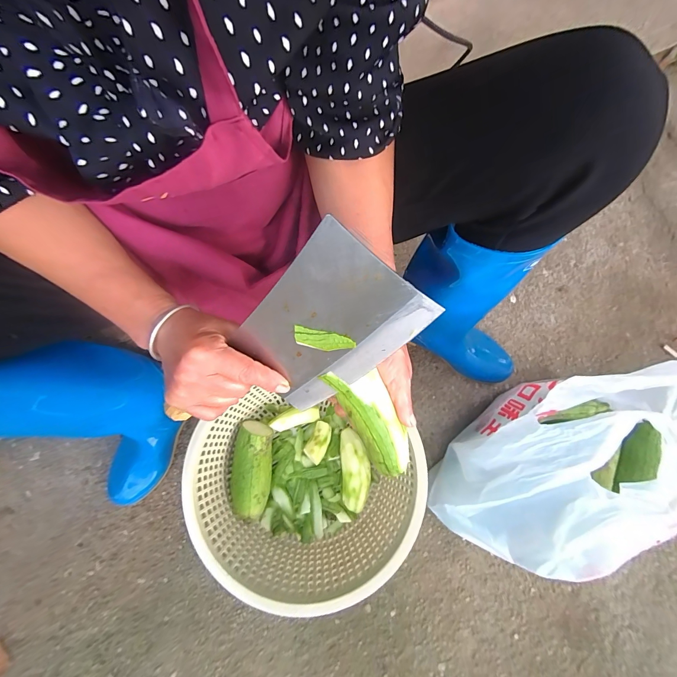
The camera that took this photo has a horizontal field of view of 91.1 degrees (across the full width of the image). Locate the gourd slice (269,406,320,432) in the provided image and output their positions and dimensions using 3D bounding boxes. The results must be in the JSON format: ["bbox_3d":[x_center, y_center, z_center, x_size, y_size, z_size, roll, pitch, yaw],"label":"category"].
[{"bbox_3d":[-0.073,0.132,0.556,0.080,0.027,0.030,-16,76,-6],"label":"gourd slice"}]

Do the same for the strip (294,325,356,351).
[{"bbox_3d":[-0.011,0.002,0.258,0.047,0.004,0.017,11,119,0],"label":"strip"}]

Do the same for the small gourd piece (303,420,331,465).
[{"bbox_3d":[-0.032,0.169,0.544,0.032,0.030,0.063,25,76,5],"label":"small gourd piece"}]

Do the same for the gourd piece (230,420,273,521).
[{"bbox_3d":[-0.135,0.203,0.520,0.057,0.054,0.138,1,75,-1],"label":"gourd piece"}]

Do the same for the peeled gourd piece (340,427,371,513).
[{"bbox_3d":[0.027,0.209,0.533,0.045,0.038,0.121,-1,75,-2],"label":"peeled gourd piece"}]

